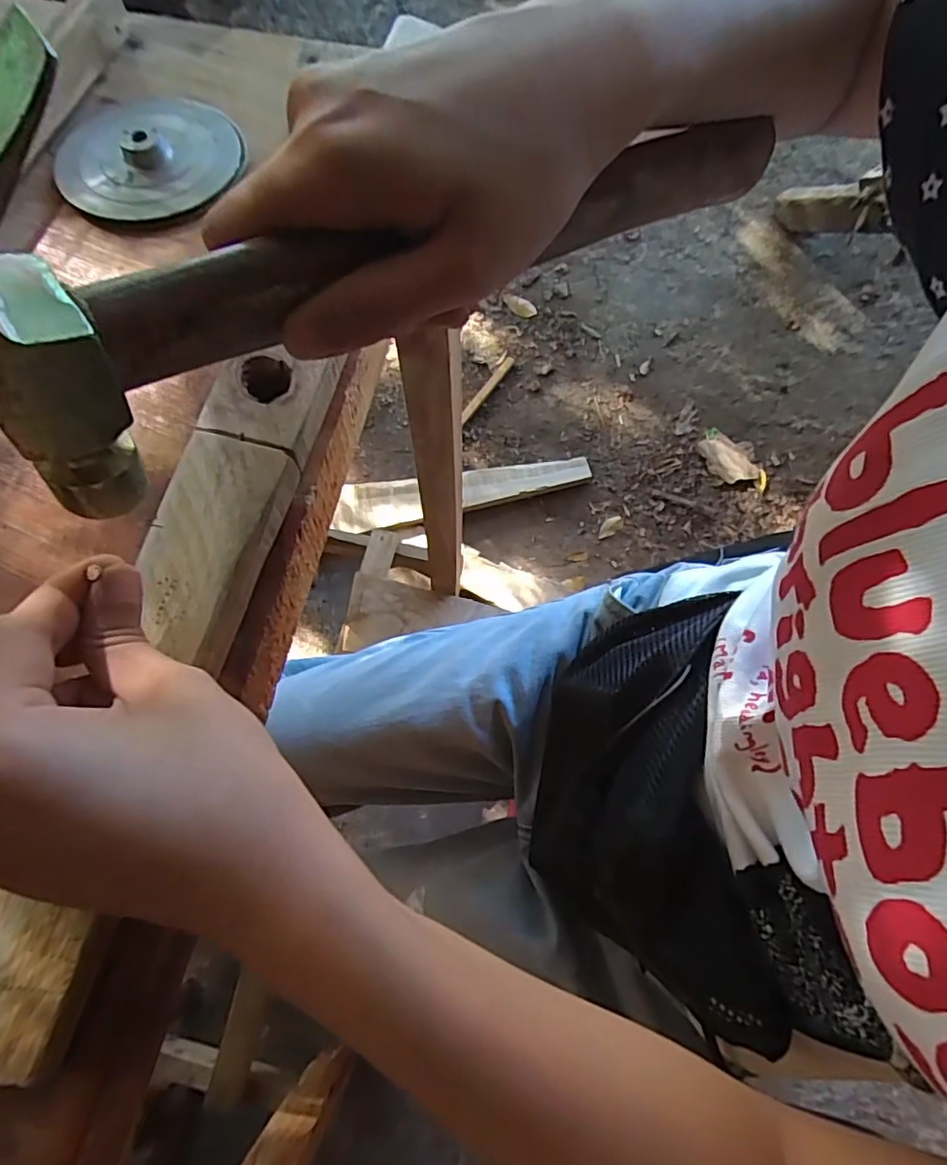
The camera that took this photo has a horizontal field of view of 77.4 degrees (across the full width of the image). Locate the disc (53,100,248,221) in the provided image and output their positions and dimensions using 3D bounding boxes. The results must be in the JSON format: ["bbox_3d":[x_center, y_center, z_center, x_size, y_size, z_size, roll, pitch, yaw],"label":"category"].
[{"bbox_3d":[-0.172,-0.229,0.314,0.094,0.012,0.091,0,68,-1],"label":"disc"}]

